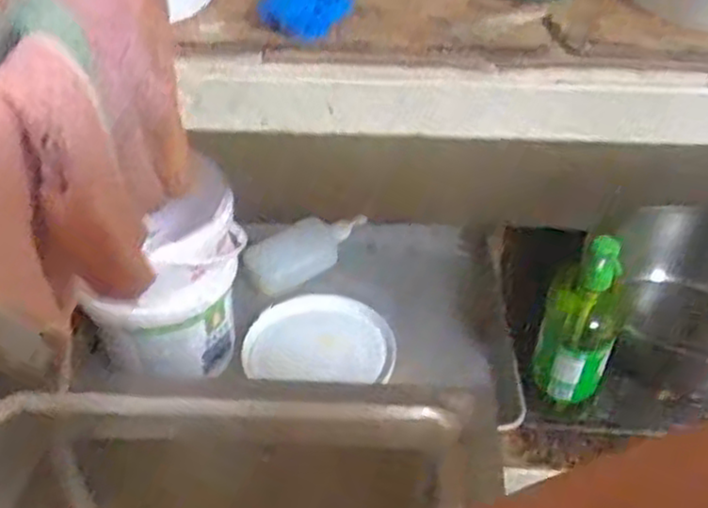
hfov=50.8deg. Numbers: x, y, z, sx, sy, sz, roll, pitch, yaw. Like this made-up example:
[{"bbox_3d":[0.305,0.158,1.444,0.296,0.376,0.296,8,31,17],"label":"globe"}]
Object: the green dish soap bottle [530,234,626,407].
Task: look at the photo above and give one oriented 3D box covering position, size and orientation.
[{"bbox_3d":[0.267,0.089,0.889,0.088,0.223,0.044,15,44,17],"label":"green dish soap bottle"}]

